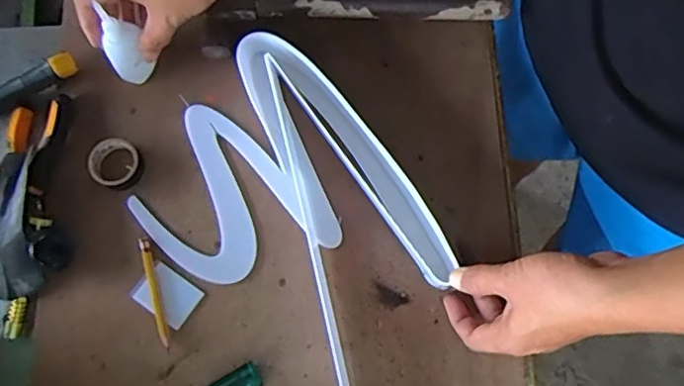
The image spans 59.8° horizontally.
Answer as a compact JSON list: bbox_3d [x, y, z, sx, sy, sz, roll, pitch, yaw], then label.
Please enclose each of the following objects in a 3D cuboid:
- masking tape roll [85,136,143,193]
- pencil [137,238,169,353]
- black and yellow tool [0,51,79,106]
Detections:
[{"bbox_3d":[-0.206,-0.027,0.537,0.044,0.014,0.048,0,75,-1],"label":"masking tape roll"},{"bbox_3d":[-0.163,0.086,0.519,0.009,0.010,0.098,-17,78,-2],"label":"pencil"},{"bbox_3d":[-0.302,-0.096,0.550,0.124,0.026,0.020,-22,77,12],"label":"black and yellow tool"}]

